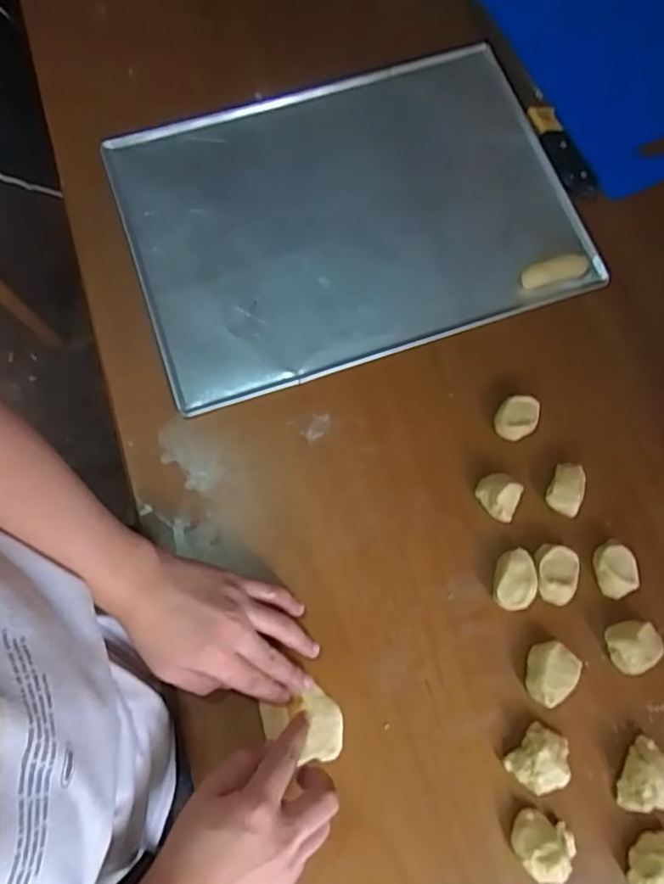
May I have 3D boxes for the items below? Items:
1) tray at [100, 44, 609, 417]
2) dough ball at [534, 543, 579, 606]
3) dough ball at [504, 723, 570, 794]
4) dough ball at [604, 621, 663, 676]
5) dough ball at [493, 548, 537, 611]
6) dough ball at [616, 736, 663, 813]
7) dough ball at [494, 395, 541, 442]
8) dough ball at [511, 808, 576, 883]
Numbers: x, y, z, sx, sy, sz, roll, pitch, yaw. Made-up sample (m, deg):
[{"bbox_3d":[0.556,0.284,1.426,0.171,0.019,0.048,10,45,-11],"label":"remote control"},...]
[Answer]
[{"bbox_3d":[0.019,-0.233,0.630,0.433,0.027,0.304,-19,75,-6],"label":"tray"},{"bbox_3d":[0.193,0.115,0.536,0.037,0.017,0.050,10,74,3],"label":"dough ball"},{"bbox_3d":[0.168,0.254,0.492,0.043,0.023,0.047,0,74,0],"label":"dough ball"},{"bbox_3d":[0.256,0.172,0.519,0.046,0.025,0.041,-3,74,-1],"label":"dough ball"},{"bbox_3d":[0.158,0.119,0.535,0.033,0.017,0.049,10,74,3],"label":"dough ball"},{"bbox_3d":[0.253,0.270,0.492,0.042,0.023,0.054,35,77,9],"label":"dough ball"},{"bbox_3d":[0.171,-0.023,0.573,0.035,0.014,0.043,32,76,8],"label":"dough ball"},{"bbox_3d":[0.162,0.309,0.473,0.050,0.021,0.043,38,77,10],"label":"dough ball"}]

